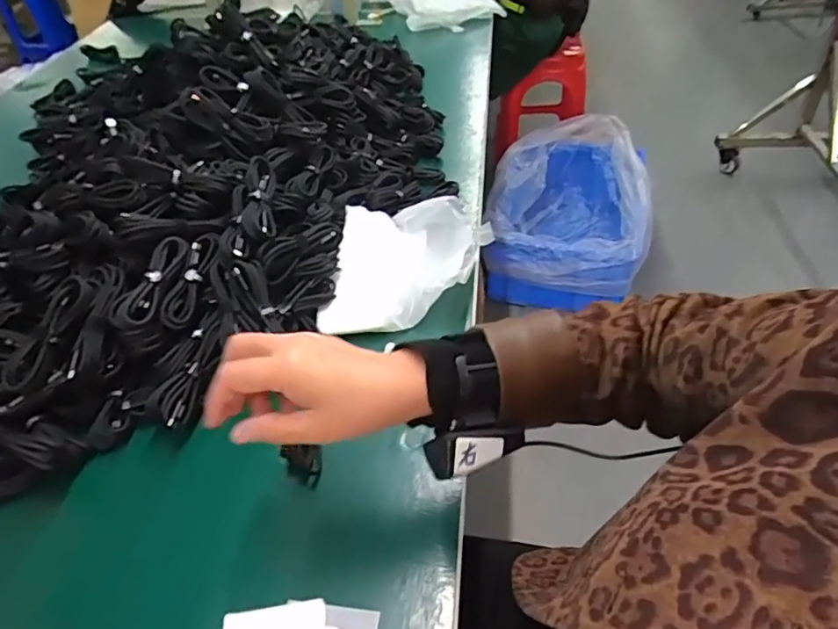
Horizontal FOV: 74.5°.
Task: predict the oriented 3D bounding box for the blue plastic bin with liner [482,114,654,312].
[{"bbox_3d":[0.471,-0.326,1.777,0.461,0.337,0.644,4,45,10],"label":"blue plastic bin with liner"}]

